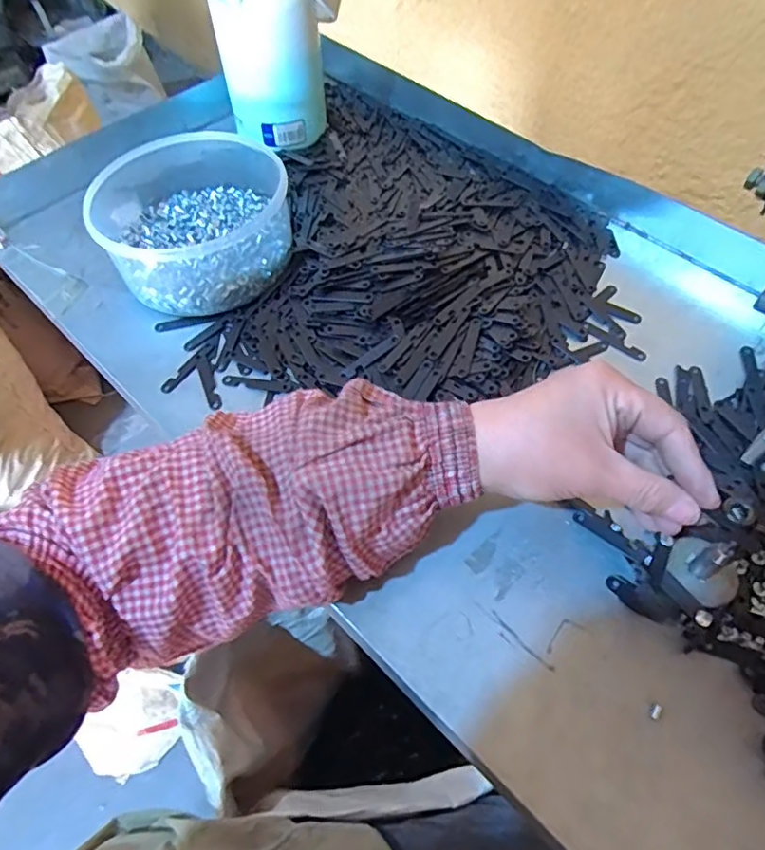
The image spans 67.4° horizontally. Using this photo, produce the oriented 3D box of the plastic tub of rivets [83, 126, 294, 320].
[{"bbox_3d":[-0.152,-0.176,0.473,0.155,0.059,0.185,-15,58,-8],"label":"plastic tub of rivets"}]

